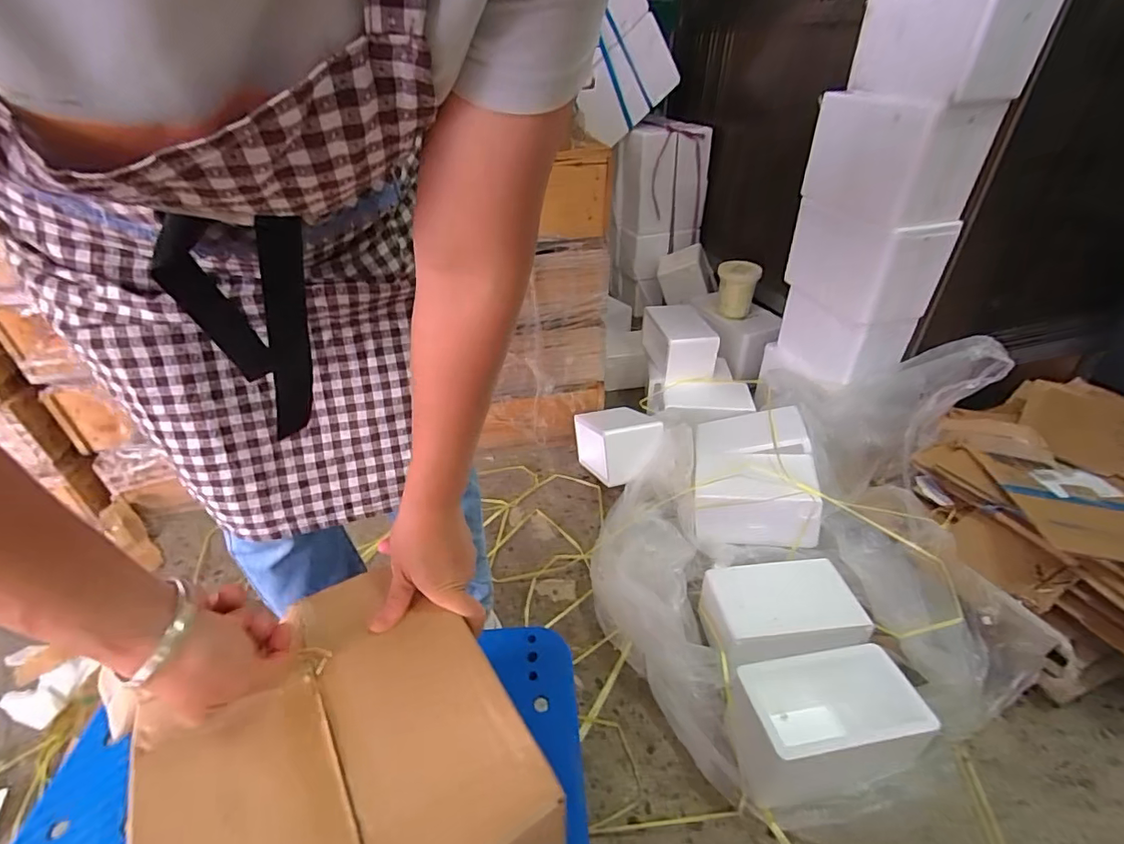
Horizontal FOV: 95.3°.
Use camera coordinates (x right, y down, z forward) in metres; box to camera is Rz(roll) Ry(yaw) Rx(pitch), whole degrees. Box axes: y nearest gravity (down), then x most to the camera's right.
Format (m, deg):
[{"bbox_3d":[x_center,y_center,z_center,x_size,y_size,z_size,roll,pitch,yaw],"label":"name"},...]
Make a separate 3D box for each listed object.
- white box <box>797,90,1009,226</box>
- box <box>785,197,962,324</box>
[{"bbox_3d":[0.651,-0.537,1.031,0.157,0.195,0.293,-13,38,-16],"label":"white box"},{"bbox_3d":[0.663,-0.368,1.140,0.172,0.186,0.278,-13,38,-16],"label":"box"}]

